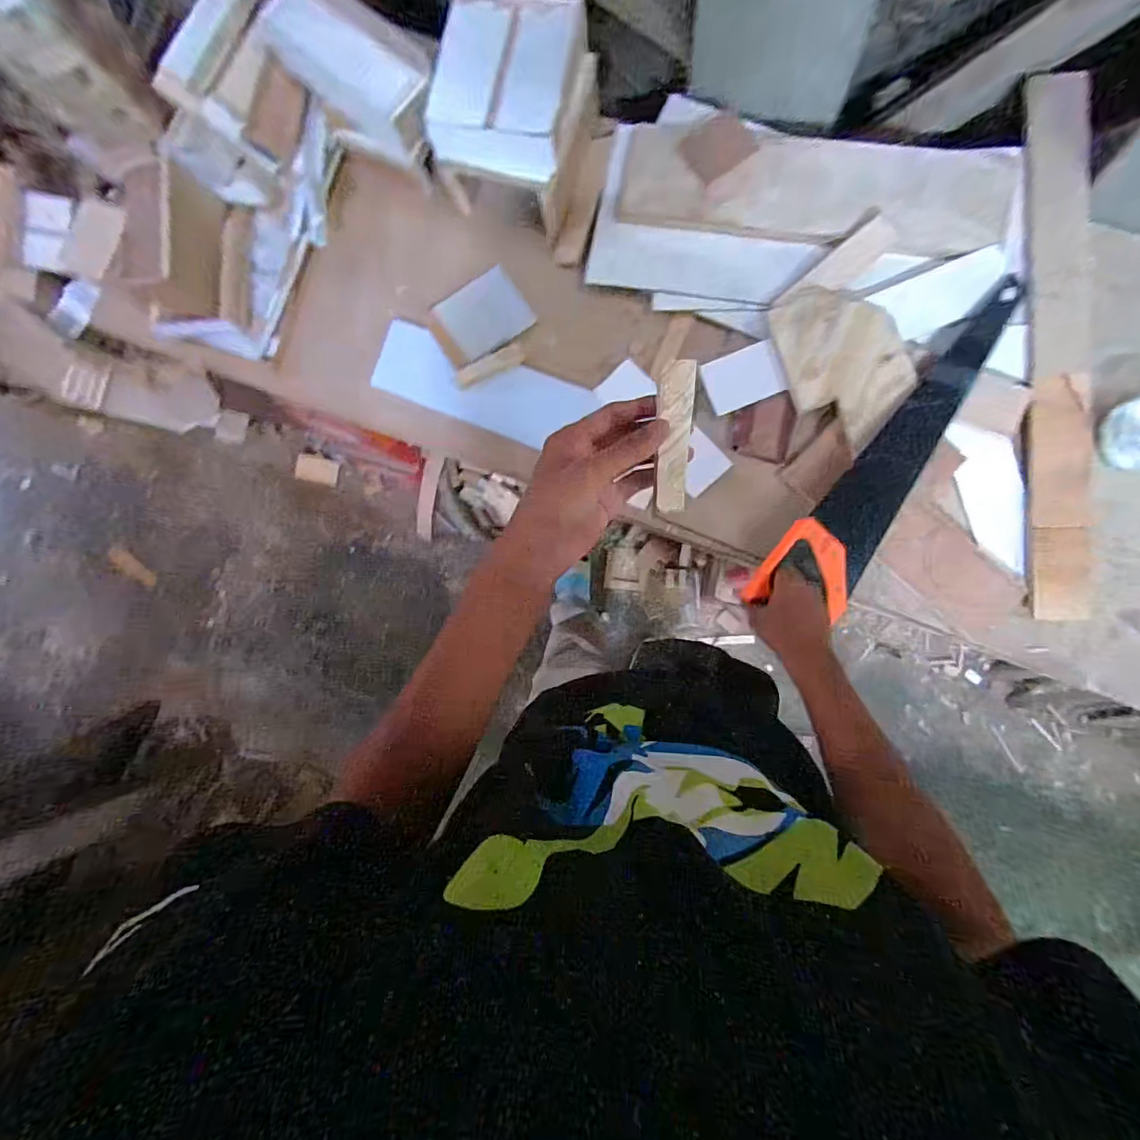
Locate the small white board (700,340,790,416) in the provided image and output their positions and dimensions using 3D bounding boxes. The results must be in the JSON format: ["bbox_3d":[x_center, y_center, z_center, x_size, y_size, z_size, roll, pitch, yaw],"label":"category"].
[{"bbox_3d":[0.228,-0.254,0.675,0.092,0.005,0.072,-18,87,16],"label":"small white board"}]

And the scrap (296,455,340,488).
[{"bbox_3d":[-0.794,-0.313,1.608,0.147,0.013,0.080,13,88,7],"label":"scrap"}]

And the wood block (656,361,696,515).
[{"bbox_3d":[0.071,-0.089,0.348,0.023,0.009,0.097,3,104,6],"label":"wood block"}]

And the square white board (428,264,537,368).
[{"bbox_3d":[-0.127,-0.353,0.716,0.136,0.034,0.098,-33,84,3],"label":"square white board"}]

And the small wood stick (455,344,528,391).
[{"bbox_3d":[-0.111,-0.286,0.722,0.101,0.016,0.028,-27,84,4],"label":"small wood stick"}]

